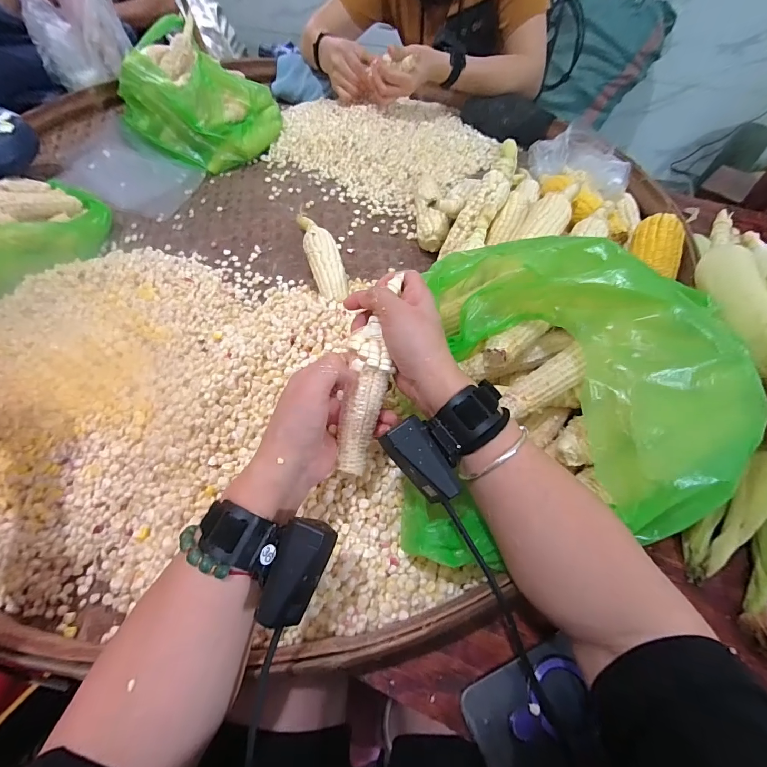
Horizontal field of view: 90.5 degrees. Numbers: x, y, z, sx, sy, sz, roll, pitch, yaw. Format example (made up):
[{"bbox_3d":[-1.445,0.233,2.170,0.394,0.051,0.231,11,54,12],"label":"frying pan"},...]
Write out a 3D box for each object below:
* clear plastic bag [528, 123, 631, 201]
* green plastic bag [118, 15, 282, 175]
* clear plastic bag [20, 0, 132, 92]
[{"bbox_3d":[0.336,-0.375,0.653,0.136,0.051,0.167,1,58,1],"label":"clear plastic bag"},{"bbox_3d":[-0.364,-0.579,0.776,0.245,0.146,0.222,23,61,14],"label":"green plastic bag"},{"bbox_3d":[-0.655,-0.760,0.833,0.187,0.167,0.132,-21,60,-12],"label":"clear plastic bag"}]

